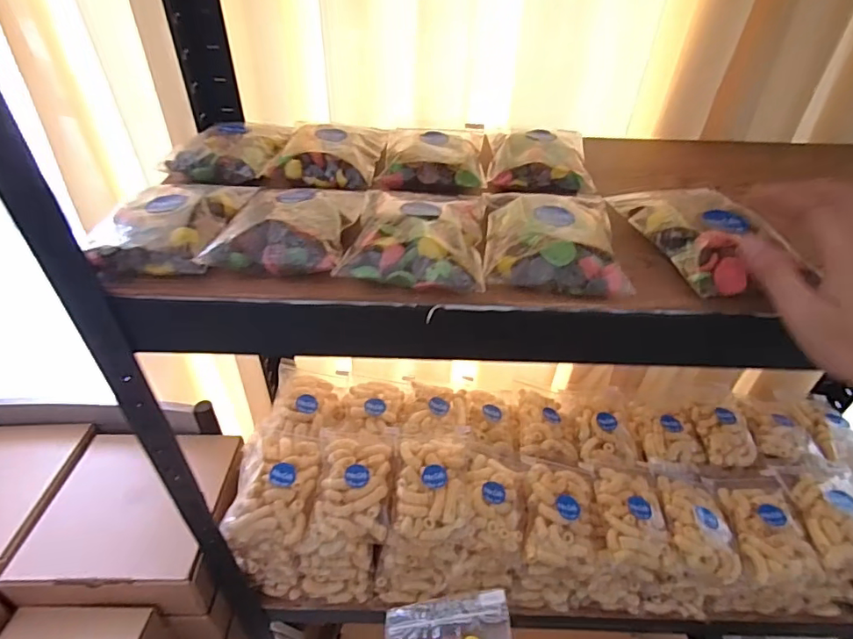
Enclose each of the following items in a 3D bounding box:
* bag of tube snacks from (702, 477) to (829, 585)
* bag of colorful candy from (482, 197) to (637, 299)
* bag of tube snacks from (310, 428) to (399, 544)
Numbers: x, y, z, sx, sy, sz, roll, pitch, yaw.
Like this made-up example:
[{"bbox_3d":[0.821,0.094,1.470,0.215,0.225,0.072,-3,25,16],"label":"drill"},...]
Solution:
[{"bbox_3d":[0.404,0.246,0.600,0.077,0.052,0.150,4,41,4],"label":"bag of tube snacks"},{"bbox_3d":[0.088,-0.064,0.348,0.090,0.025,0.123,4,41,4],"label":"bag of colorful candy"},{"bbox_3d":[-0.082,0.186,0.584,0.090,0.038,0.137,-1,41,-2],"label":"bag of tube snacks"}]

